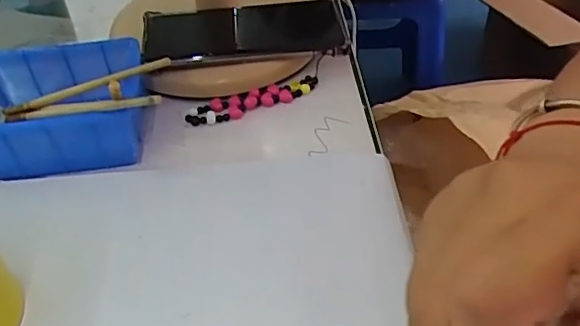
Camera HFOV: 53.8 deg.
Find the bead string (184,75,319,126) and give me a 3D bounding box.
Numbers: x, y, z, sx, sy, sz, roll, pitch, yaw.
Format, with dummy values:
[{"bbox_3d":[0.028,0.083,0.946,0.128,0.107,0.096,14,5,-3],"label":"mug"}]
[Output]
[{"bbox_3d":[-0.029,-0.050,0.450,0.106,0.008,0.026,-15,45,-9],"label":"bead string"}]

